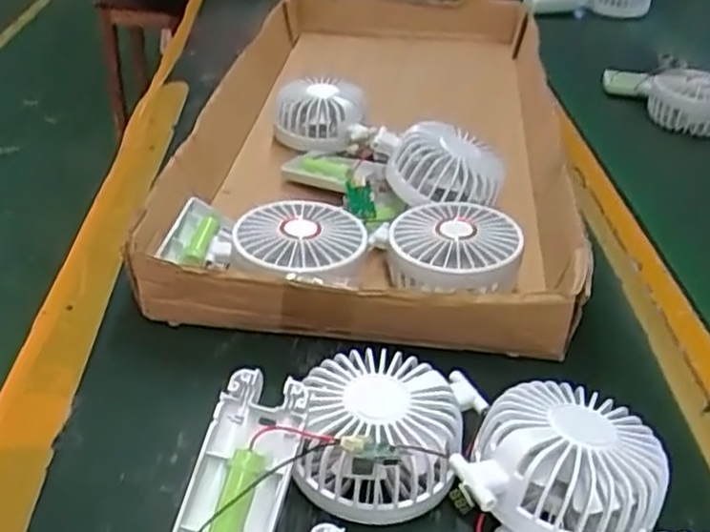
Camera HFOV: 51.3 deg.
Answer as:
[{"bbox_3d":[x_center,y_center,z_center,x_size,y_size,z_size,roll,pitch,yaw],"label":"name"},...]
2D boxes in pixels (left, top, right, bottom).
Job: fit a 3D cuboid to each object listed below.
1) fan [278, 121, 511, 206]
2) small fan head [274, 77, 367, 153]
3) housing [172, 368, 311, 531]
[{"bbox_3d":[0.034,-0.078,0.565,0.152,0.055,0.080,4,32,31],"label":"fan"},{"bbox_3d":[-0.032,-0.134,0.662,0.081,0.041,0.082,-1,36,-5],"label":"small fan head"},{"bbox_3d":[-0.053,0.098,0.345,0.046,0.017,0.093,13,67,15],"label":"housing"}]

